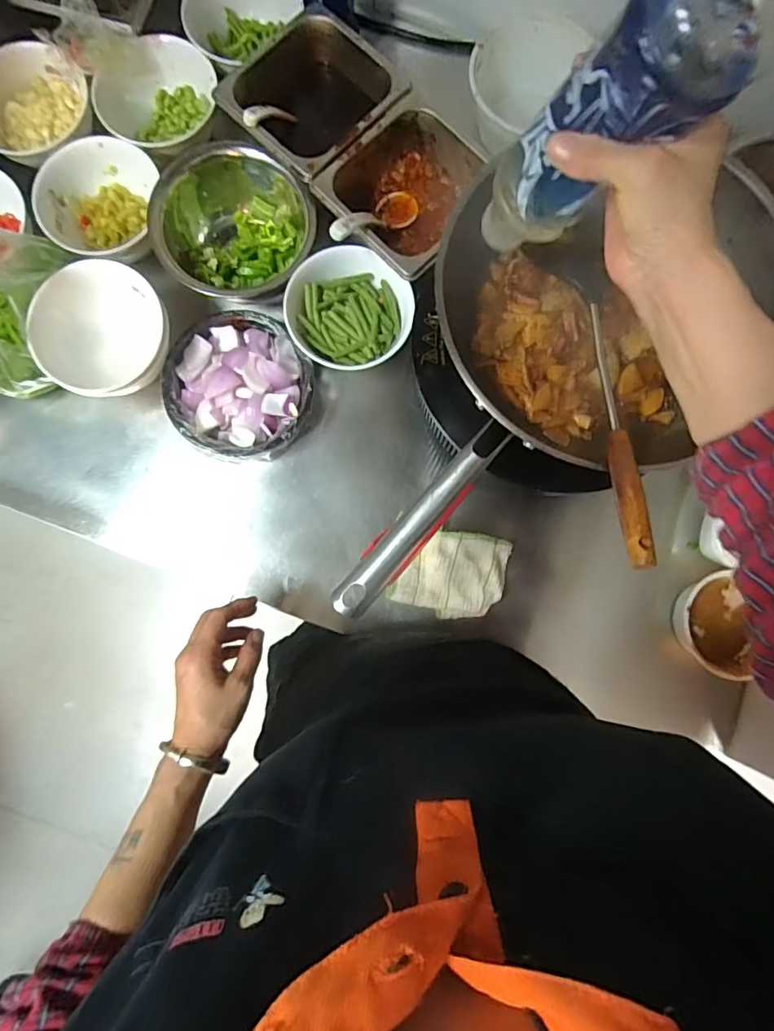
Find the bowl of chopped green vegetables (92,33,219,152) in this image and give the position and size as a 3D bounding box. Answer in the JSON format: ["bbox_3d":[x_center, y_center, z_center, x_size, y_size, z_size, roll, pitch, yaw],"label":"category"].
[{"bbox_3d":[-0.268,-0.491,0.613,0.134,0.073,0.122,0,83,-1],"label":"bowl of chopped green vegetables"}]

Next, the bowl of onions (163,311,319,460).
[{"bbox_3d":[-0.170,-0.145,0.599,0.158,0.058,0.169,0,83,-1],"label":"bowl of onions"}]

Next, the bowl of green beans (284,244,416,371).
[{"bbox_3d":[-0.046,-0.235,0.581,0.137,0.065,0.144,-37,85,-5],"label":"bowl of green beans"}]

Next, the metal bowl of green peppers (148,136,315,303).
[{"bbox_3d":[-0.182,-0.337,0.590,0.167,0.105,0.168,0,83,-1],"label":"metal bowl of green peppers"}]

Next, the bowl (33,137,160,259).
[{"bbox_3d":[-0.339,-0.368,0.598,0.116,0.064,0.125,0,83,-1],"label":"bowl"}]

